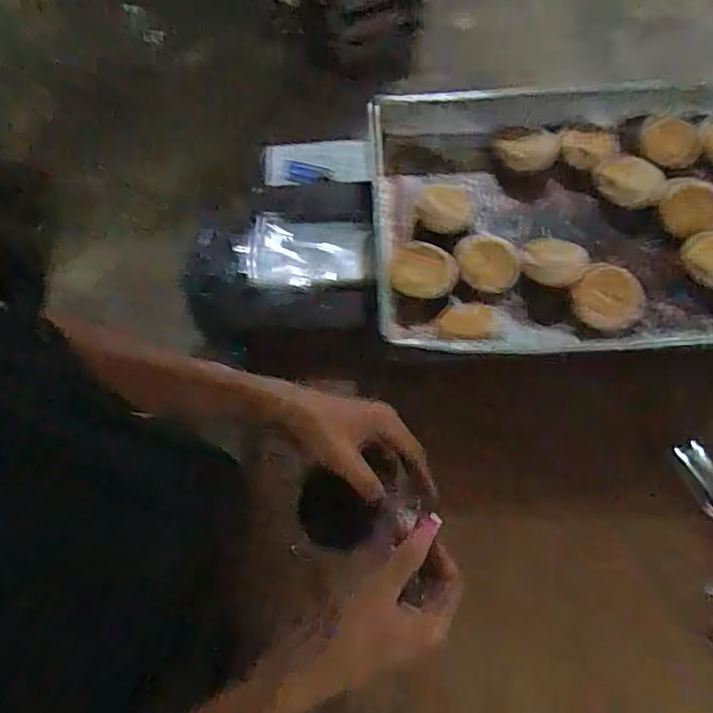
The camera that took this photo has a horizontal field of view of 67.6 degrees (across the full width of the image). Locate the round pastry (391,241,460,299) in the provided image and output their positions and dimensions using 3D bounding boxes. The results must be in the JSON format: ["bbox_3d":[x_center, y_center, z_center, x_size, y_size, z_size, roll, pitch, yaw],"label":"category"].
[{"bbox_3d":[0.090,-0.116,0.712,0.087,0.022,0.074,13,66,7],"label":"round pastry"}]

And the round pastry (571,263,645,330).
[{"bbox_3d":[0.320,-0.074,0.677,0.080,0.024,0.088,41,72,17],"label":"round pastry"}]

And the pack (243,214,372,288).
[{"bbox_3d":[-0.067,-0.148,0.755,0.170,0.028,0.111,2,65,2],"label":"pack"}]

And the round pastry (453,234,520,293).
[{"bbox_3d":[0.174,-0.129,0.709,0.084,0.018,0.079,0,65,0],"label":"round pastry"}]

